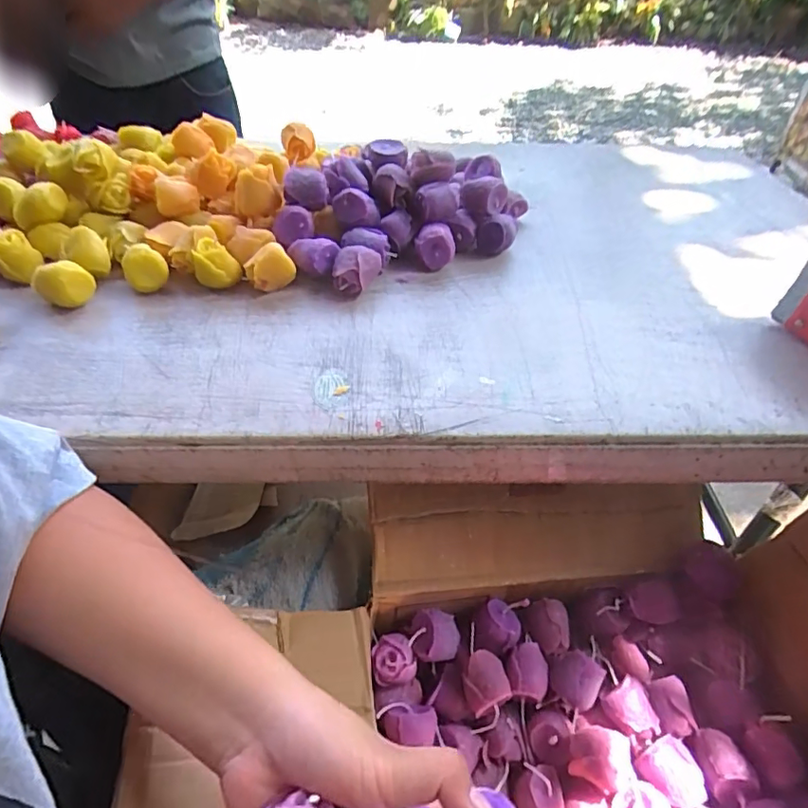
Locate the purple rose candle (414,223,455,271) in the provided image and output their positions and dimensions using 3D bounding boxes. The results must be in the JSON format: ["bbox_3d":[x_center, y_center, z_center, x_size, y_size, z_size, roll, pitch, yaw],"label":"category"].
[{"bbox_3d":[0.029,-0.145,0.499,0.037,0.036,0.032,3,43,2],"label":"purple rose candle"}]

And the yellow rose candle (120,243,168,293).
[{"bbox_3d":[-0.218,-0.112,0.455,0.034,0.039,0.030,-14,45,-16],"label":"yellow rose candle"}]

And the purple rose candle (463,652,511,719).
[{"bbox_3d":[0.063,0.220,0.420,0.033,0.030,0.038,-7,46,-8],"label":"purple rose candle"}]

